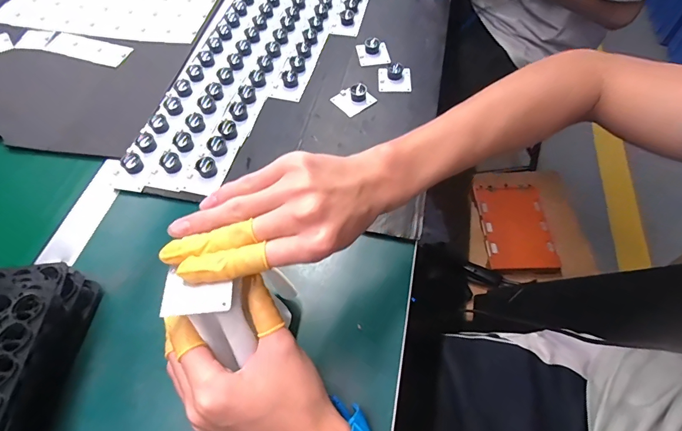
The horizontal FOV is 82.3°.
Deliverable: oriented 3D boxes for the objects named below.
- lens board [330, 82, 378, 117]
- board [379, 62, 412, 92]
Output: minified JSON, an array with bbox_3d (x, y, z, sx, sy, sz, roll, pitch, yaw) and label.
[{"bbox_3d":[0.017,-0.161,0.519,0.049,0.019,0.045,-34,63,-19],"label":"lens board"},{"bbox_3d":[0.076,-0.193,0.539,0.045,0.016,0.042,1,58,2],"label":"board"}]

